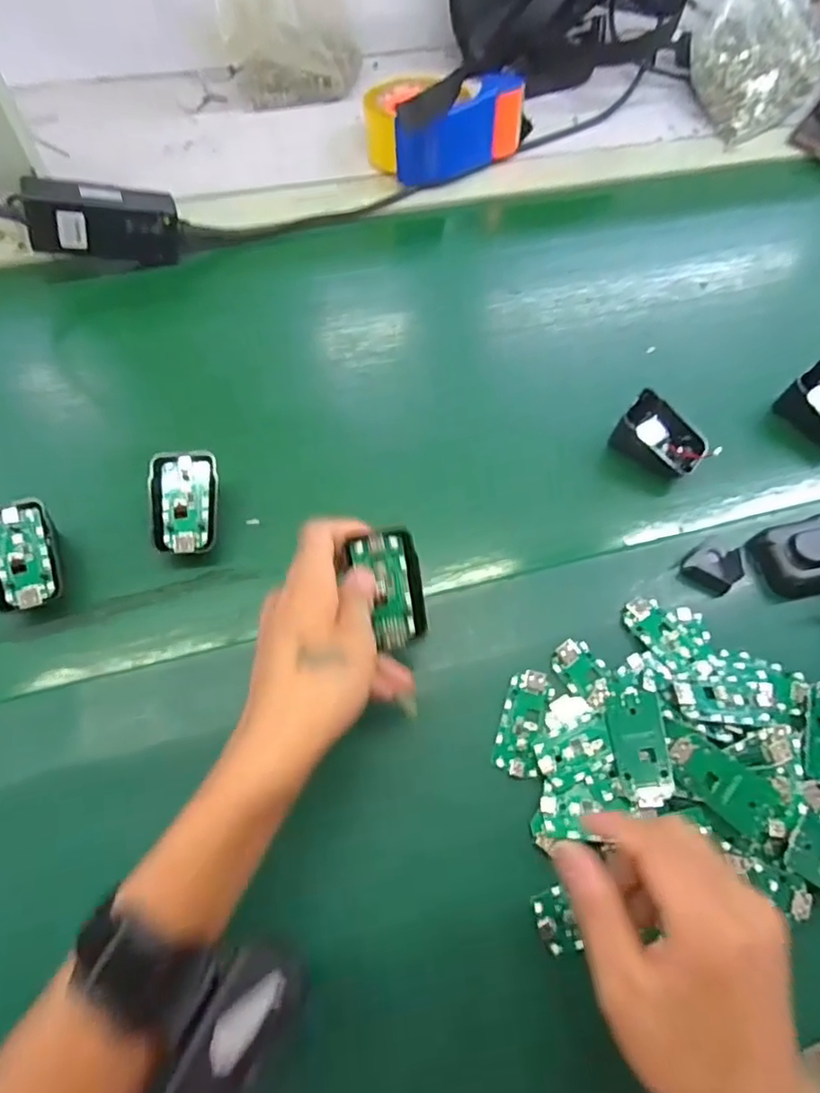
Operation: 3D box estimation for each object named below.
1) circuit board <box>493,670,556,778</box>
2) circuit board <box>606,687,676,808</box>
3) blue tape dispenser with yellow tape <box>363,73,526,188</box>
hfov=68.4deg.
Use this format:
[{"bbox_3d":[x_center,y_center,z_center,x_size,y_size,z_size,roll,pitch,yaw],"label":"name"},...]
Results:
[{"bbox_3d":[0.072,0.109,0.378,0.028,0.009,0.062,17,63,6],"label":"circuit board"},{"bbox_3d":[0.138,0.118,0.361,0.031,0.009,0.067,-20,59,34],"label":"circuit board"},{"bbox_3d":[0.029,-0.433,0.610,0.153,0.073,0.113,-33,68,-18],"label":"blue tape dispenser with yellow tape"}]

